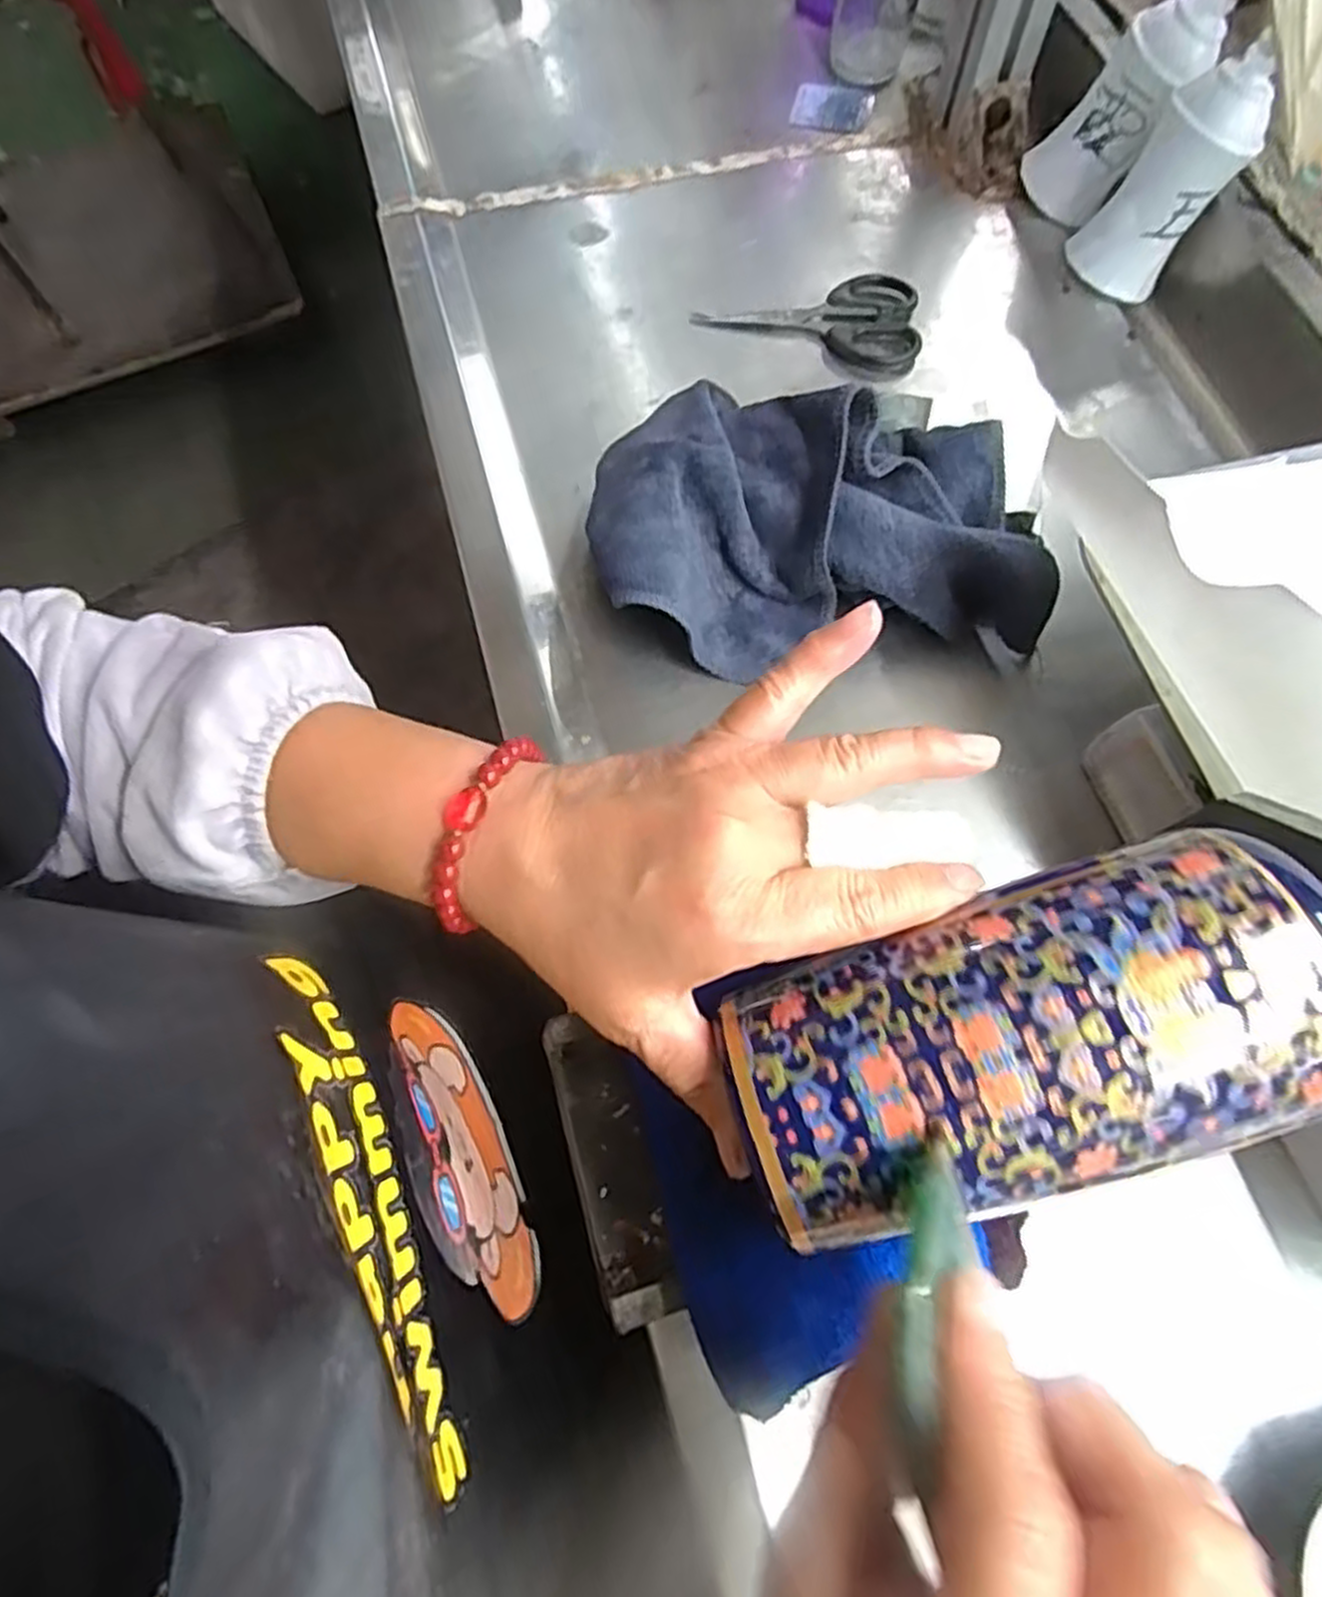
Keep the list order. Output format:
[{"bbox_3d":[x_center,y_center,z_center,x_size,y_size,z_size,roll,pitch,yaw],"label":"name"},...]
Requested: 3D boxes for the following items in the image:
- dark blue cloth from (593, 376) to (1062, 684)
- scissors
[{"bbox_3d":[0.076,-0.140,0.391,0.212,0.070,0.148,-3,69,2],"label":"dark blue cloth"},{"bbox_3d":[0.088,-0.284,0.477,0.132,0.015,0.062,-2,70,2],"label":"scissors"}]

